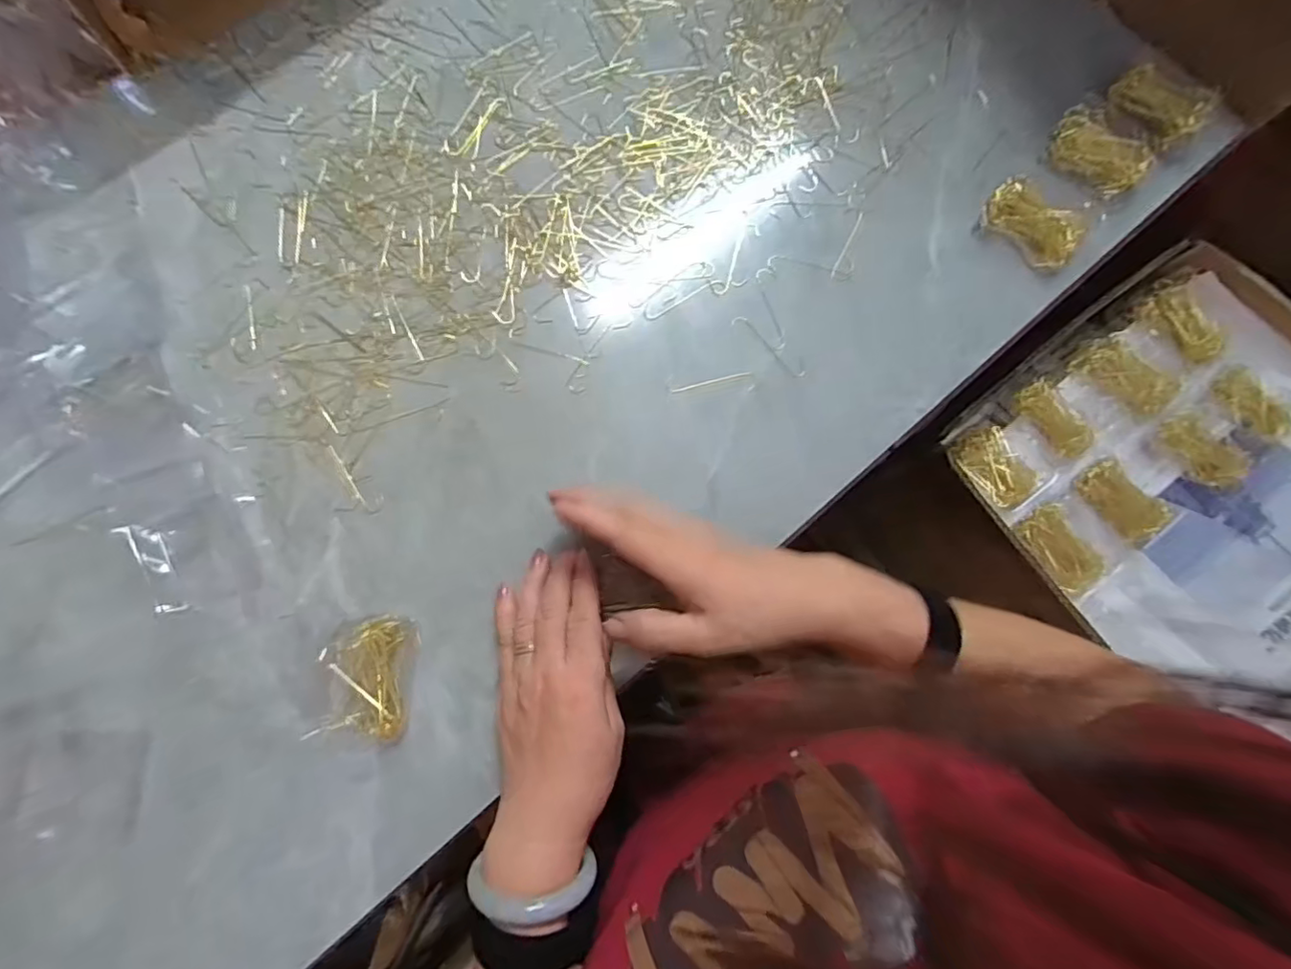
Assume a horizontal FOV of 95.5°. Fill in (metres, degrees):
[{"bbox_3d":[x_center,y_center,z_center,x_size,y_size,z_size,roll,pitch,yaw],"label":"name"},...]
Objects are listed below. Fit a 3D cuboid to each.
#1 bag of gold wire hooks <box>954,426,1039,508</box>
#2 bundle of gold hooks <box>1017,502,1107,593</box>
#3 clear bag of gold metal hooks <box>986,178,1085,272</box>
[{"bbox_3d":[0.302,-0.017,0.505,0.057,0.014,0.064,-36,81,-8],"label":"bag of gold wire hooks"},{"bbox_3d":[0.349,0.055,0.492,0.050,0.010,0.071,-26,80,-7],"label":"bundle of gold hooks"},{"bbox_3d":[0.286,-0.192,0.431,0.031,0.022,0.072,-41,82,-9],"label":"clear bag of gold metal hooks"}]

